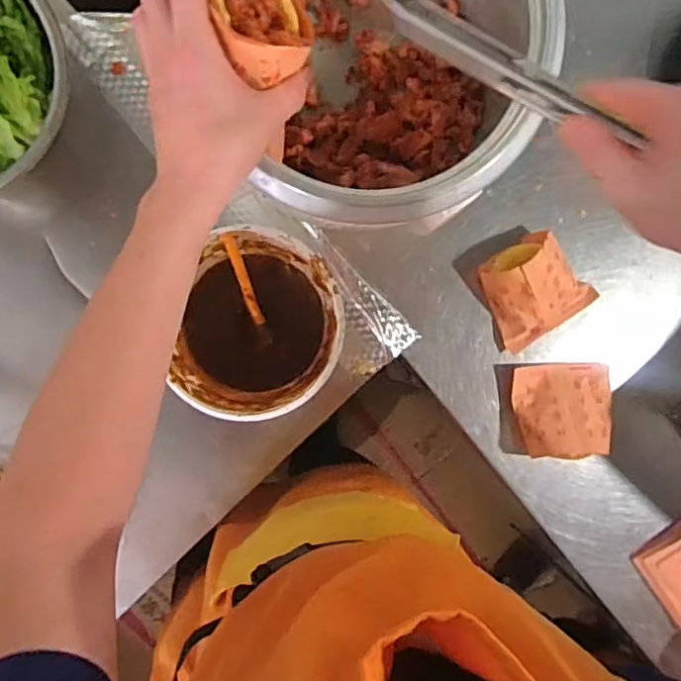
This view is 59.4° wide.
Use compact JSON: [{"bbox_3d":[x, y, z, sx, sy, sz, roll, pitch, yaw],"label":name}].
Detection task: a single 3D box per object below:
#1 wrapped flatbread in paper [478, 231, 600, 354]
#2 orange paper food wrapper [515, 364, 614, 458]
[{"bbox_3d":[0.240,-0.065,0.734,0.125,0.059,0.117,-33,94,-2],"label":"wrapped flatbread in paper"},{"bbox_3d":[0.284,0.089,0.752,0.129,0.059,0.113,-1,93,-4],"label":"orange paper food wrapper"}]

